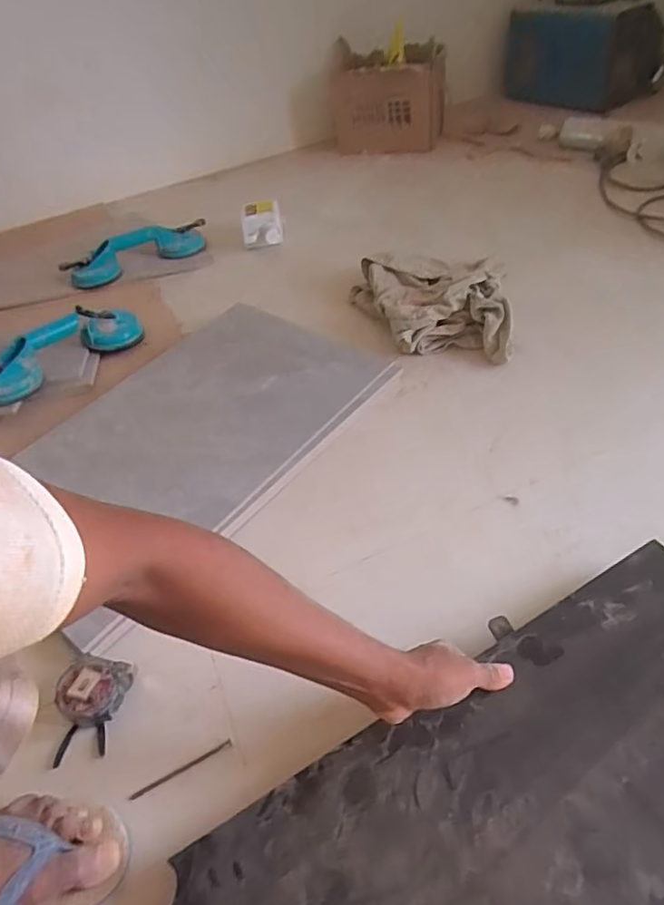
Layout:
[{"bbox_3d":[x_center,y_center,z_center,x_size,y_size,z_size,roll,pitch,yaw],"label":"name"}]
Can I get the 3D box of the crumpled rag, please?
[{"bbox_3d":[0.167,-0.281,1.026,0.273,0.069,0.309,0,46,10],"label":"crumpled rag"}]

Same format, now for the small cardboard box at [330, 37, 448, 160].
[{"bbox_3d":[0.163,-1.000,1.629,0.298,0.236,0.212,1,46,8],"label":"small cardboard box"}]

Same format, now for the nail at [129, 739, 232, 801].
[{"bbox_3d":[-0.147,0.311,0.567,0.103,0.004,0.007,-23,47,-15],"label":"nail"}]

